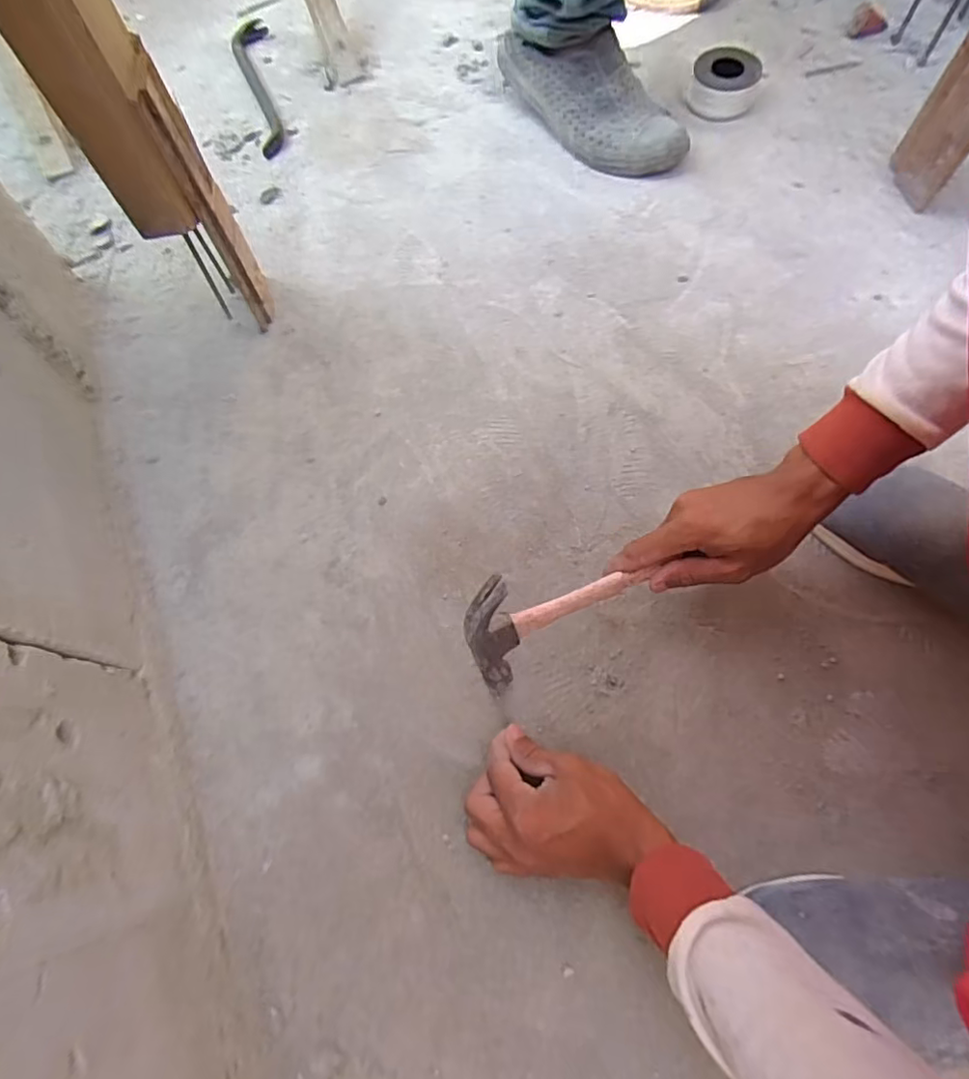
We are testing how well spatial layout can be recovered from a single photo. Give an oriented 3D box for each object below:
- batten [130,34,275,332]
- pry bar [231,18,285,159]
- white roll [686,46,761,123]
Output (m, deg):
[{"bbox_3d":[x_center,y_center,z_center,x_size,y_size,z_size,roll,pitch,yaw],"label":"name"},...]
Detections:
[{"bbox_3d":[-0.255,-0.307,0.559,0.027,0.249,0.064,-25,69,-7],"label":"batten"},{"bbox_3d":[-0.318,-0.646,0.833,0.054,0.016,0.296,-16,68,-4],"label":"pry bar"},{"bbox_3d":[0.306,-0.579,0.750,0.082,0.039,0.087,-1,68,3],"label":"white roll"}]

